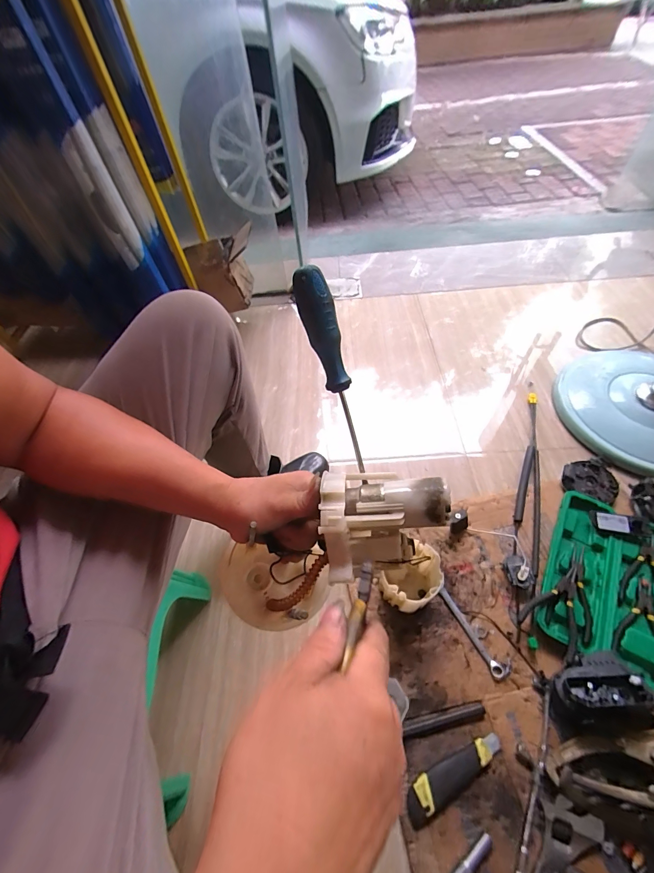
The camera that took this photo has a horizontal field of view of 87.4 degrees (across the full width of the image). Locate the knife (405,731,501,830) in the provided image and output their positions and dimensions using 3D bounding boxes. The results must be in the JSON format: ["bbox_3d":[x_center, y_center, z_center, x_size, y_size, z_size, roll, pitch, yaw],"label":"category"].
[{"bbox_3d":[0.186,0.497,0.503,0.163,0.017,0.042,-28,57,-13],"label":"knife"}]

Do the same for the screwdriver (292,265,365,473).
[{"bbox_3d":[0.007,-0.050,0.284,0.022,0.167,0.019,-22,20,-15],"label":"screwdriver"}]

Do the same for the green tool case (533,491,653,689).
[{"bbox_3d":[0.530,0.269,0.624,0.223,0.032,0.296,26,62,22],"label":"green tool case"}]

